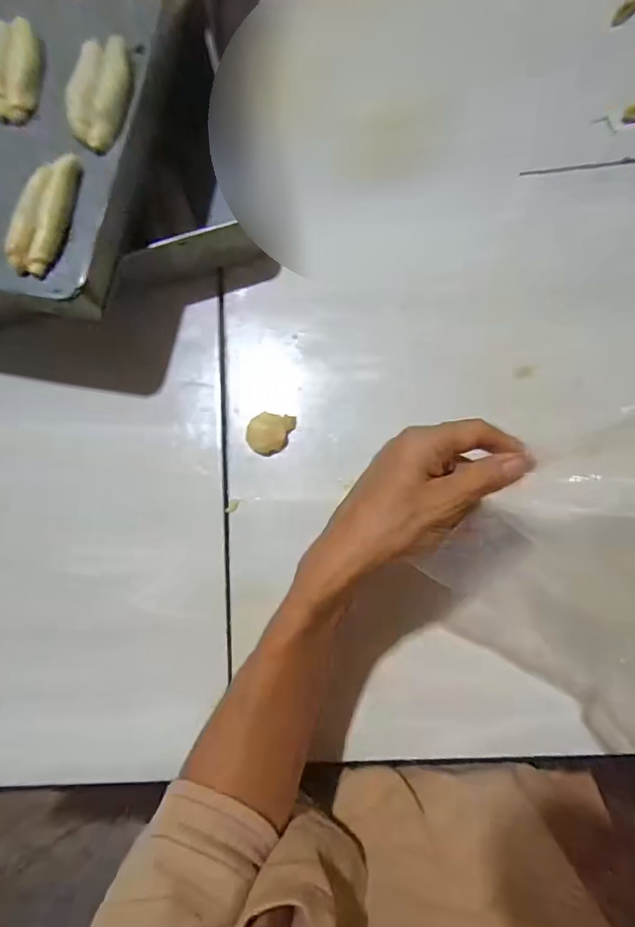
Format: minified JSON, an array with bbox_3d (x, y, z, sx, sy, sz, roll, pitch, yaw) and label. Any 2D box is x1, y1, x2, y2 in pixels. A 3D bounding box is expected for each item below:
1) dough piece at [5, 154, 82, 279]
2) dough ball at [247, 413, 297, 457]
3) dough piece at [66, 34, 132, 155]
[{"bbox_3d":[-0.225,-0.208,0.395,0.031,0.022,0.108,12,83,6],"label":"dough piece"},{"bbox_3d":[-0.042,-0.028,0.423,0.031,0.023,0.040,28,85,8],"label":"dough ball"},{"bbox_3d":[-0.186,-0.324,0.413,0.043,0.020,0.106,4,82,5],"label":"dough piece"}]

